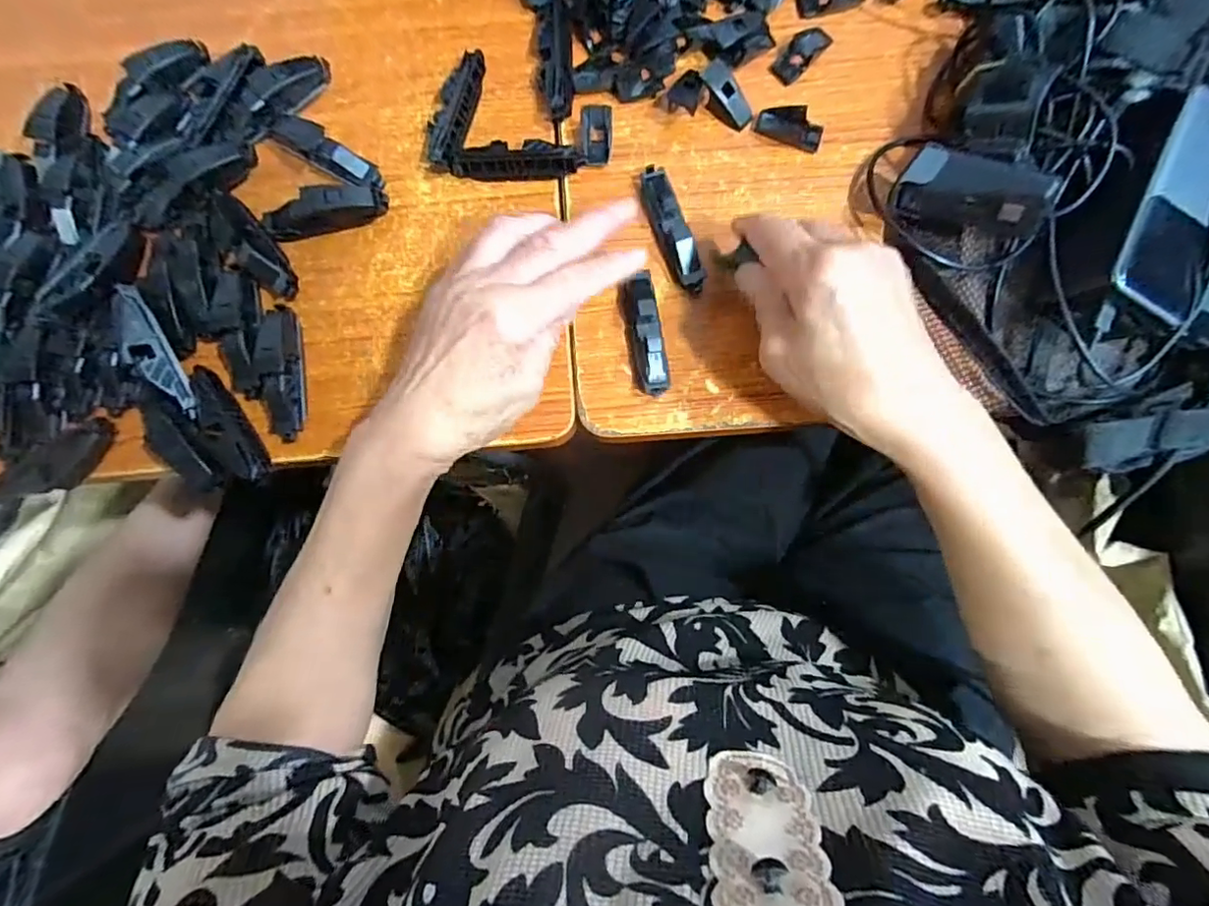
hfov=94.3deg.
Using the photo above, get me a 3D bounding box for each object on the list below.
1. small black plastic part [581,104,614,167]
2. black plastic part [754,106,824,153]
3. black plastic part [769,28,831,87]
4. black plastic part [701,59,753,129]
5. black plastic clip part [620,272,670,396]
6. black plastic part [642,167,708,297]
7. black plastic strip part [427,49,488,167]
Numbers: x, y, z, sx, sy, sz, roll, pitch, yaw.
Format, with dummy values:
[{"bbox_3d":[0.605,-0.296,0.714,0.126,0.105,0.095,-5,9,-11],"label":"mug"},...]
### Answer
[{"bbox_3d":[-0.005,-0.201,0.352,0.021,0.008,0.042,2,84,0],"label":"small black plastic part"},{"bbox_3d":[0.117,-0.206,0.352,0.042,0.010,0.019,21,85,2],"label":"black plastic part"},{"bbox_3d":[0.125,-0.256,0.358,0.019,0.005,0.042,42,86,4],"label":"black plastic part"},{"bbox_3d":[0.077,-0.223,0.350,0.038,0.016,0.020,43,86,4],"label":"black plastic part"},{"bbox_3d":[0.026,-0.071,0.330,0.020,0.019,0.069,-12,84,-1],"label":"black plastic clip part"},{"bbox_3d":[0.042,-0.138,0.343,0.020,0.017,0.082,-21,85,-2],"label":"black plastic part"},{"bbox_3d":[-0.095,-0.216,0.353,0.021,0.016,0.077,13,84,2],"label":"black plastic strip part"}]

